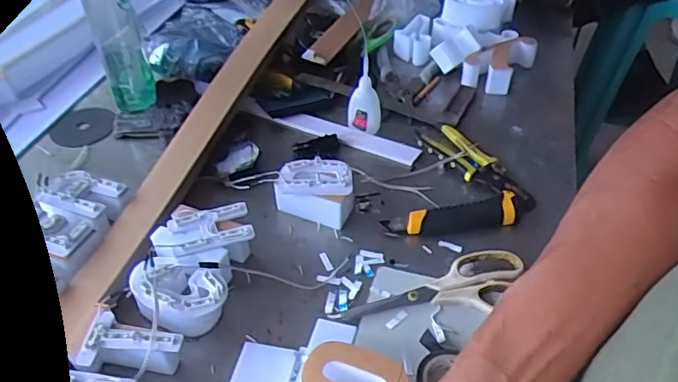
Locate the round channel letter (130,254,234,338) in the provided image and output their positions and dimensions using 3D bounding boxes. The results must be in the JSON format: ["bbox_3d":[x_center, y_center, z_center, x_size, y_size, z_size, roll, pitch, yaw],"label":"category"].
[{"bbox_3d":[-0.151,0.102,0.524,0.092,0.053,0.077,-6,43,-6],"label":"round channel letter"}]

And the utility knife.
[{"bbox_3d":[0.141,0.027,0.623,0.179,0.020,0.040,-9,44,-9],"label":"utility knife"}]

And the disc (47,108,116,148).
[{"bbox_3d":[-0.356,-0.090,0.766,0.076,0.004,0.084,17,50,11],"label":"disc"}]

